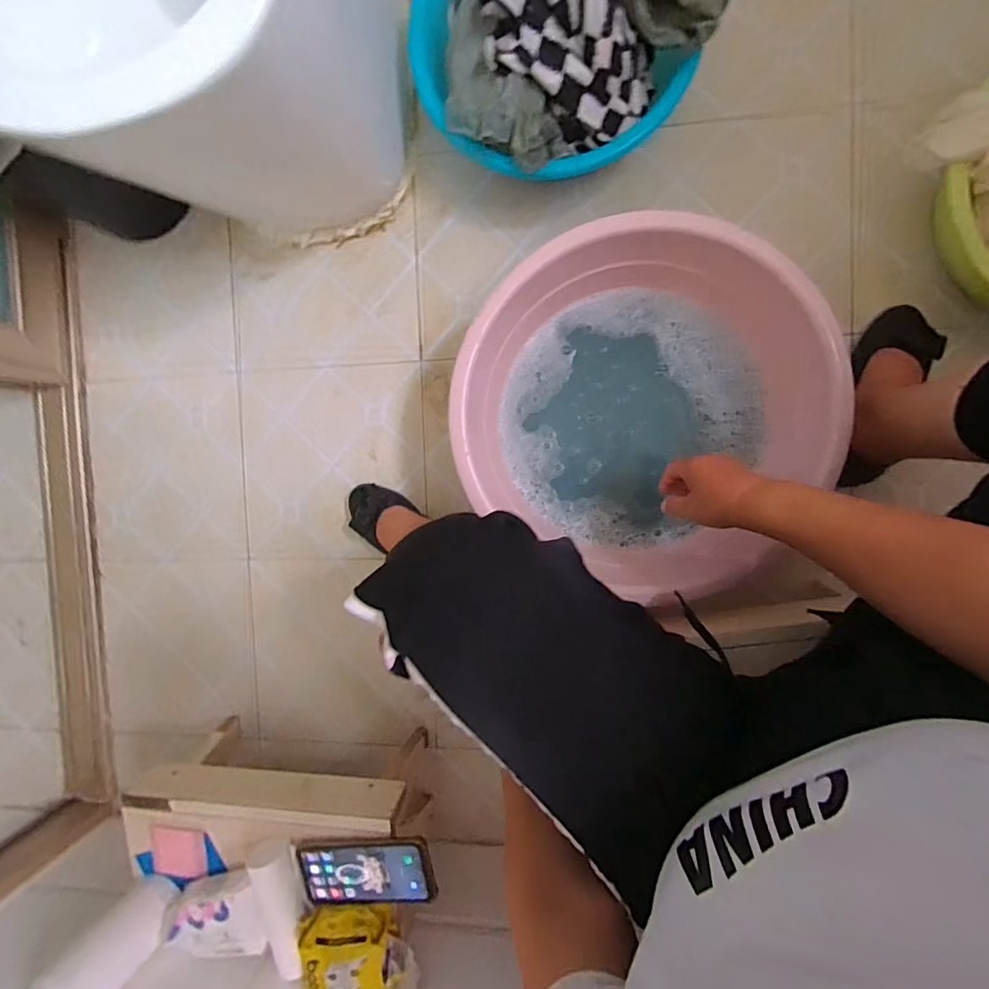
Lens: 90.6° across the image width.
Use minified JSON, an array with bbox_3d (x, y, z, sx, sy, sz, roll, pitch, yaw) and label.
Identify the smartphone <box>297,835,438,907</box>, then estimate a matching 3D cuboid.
[{"bbox_3d":[-0.145,0.433,0.559,0.153,0.013,0.081,-12,92,8],"label":"smartphone"}]

